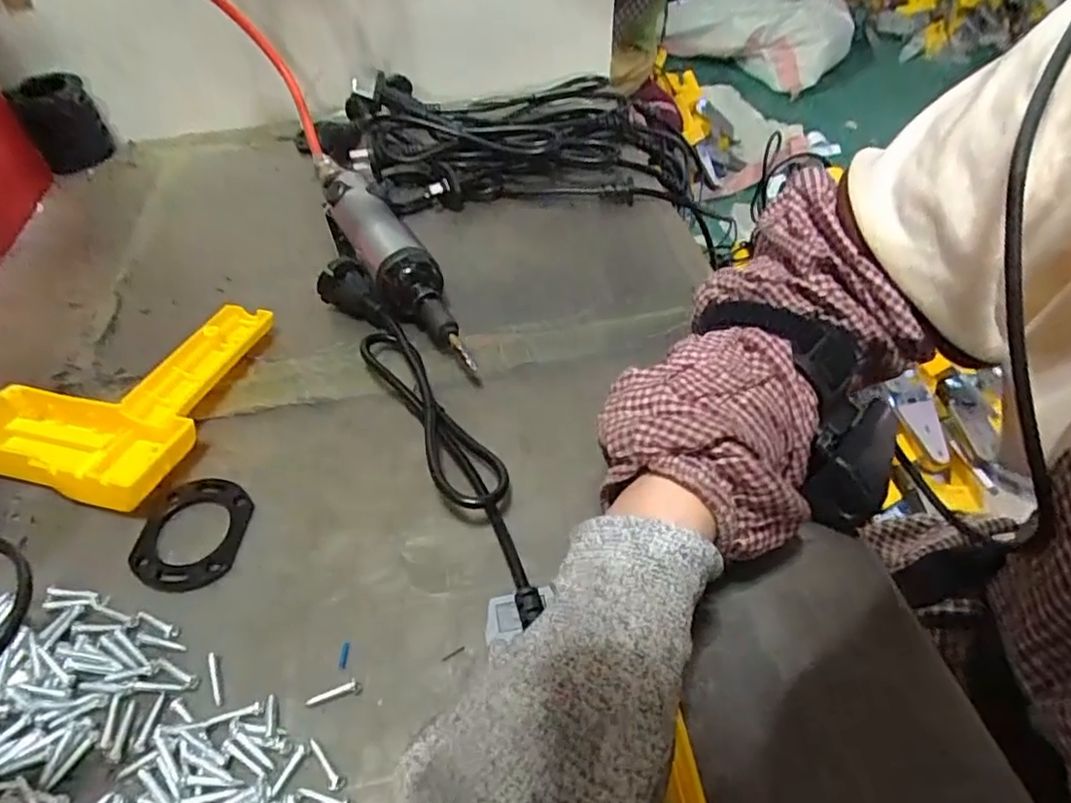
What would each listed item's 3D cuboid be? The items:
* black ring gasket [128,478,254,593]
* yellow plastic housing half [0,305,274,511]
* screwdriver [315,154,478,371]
[{"bbox_3d":[-0.169,0.064,0.311,0.049,0.006,0.058,-1,48,2],"label":"black ring gasket"},{"bbox_3d":[-0.226,-0.010,0.369,0.113,0.029,0.149,15,50,15],"label":"yellow plastic housing half"},{"bbox_3d":[-0.105,-0.105,0.438,0.036,0.042,0.263,-25,52,-19],"label":"screwdriver"}]

